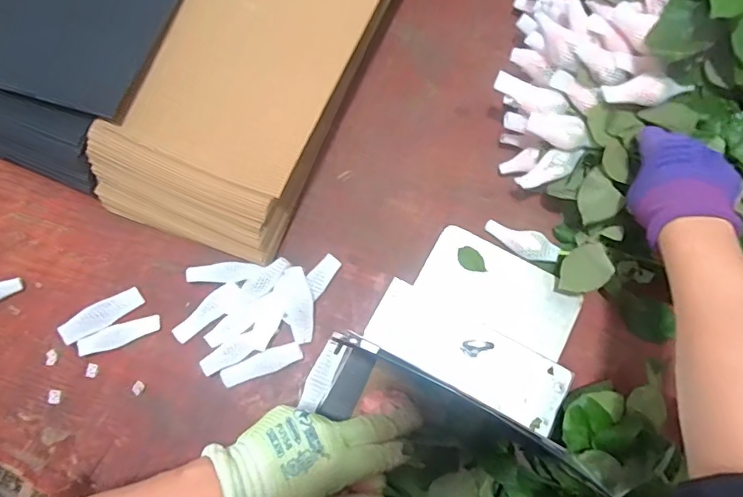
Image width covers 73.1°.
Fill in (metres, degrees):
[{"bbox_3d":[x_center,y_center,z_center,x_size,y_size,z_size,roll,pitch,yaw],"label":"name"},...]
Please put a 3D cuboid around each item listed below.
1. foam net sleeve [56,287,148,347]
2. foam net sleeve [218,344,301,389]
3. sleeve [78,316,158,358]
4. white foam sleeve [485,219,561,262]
[{"bbox_3d":[-0.300,0.075,0.558,0.088,0.011,0.030,-27,76,-7],"label":"foam net sleeve"},{"bbox_3d":[-0.119,0.126,0.547,0.088,0.012,0.022,-19,75,-5],"label":"foam net sleeve"},{"bbox_3d":[-0.278,0.095,0.553,0.086,0.004,0.024,-17,88,-12],"label":"sleeve"},{"bbox_3d":[0.171,-0.007,0.575,0.083,0.027,0.029,23,76,7],"label":"white foam sleeve"}]

